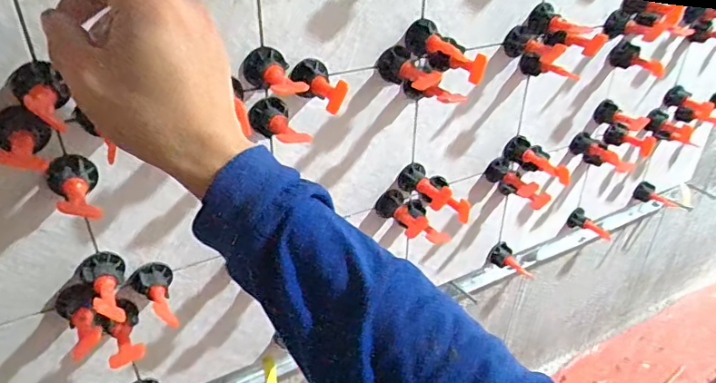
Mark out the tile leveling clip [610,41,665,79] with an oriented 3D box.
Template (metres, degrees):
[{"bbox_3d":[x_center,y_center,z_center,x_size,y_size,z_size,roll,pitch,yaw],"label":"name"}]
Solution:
[{"bbox_3d":[0.341,-0.158,0.614,0.075,0.029,0.026,21,31,-8],"label":"tile leveling clip"}]

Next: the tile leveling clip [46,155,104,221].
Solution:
[{"bbox_3d":[-0.189,0.000,0.343,0.031,0.030,0.053,-19,37,-28],"label":"tile leveling clip"}]

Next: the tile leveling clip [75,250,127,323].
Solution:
[{"bbox_3d":[-0.192,0.073,0.387,0.034,0.028,0.056,-19,37,-28],"label":"tile leveling clip"}]

